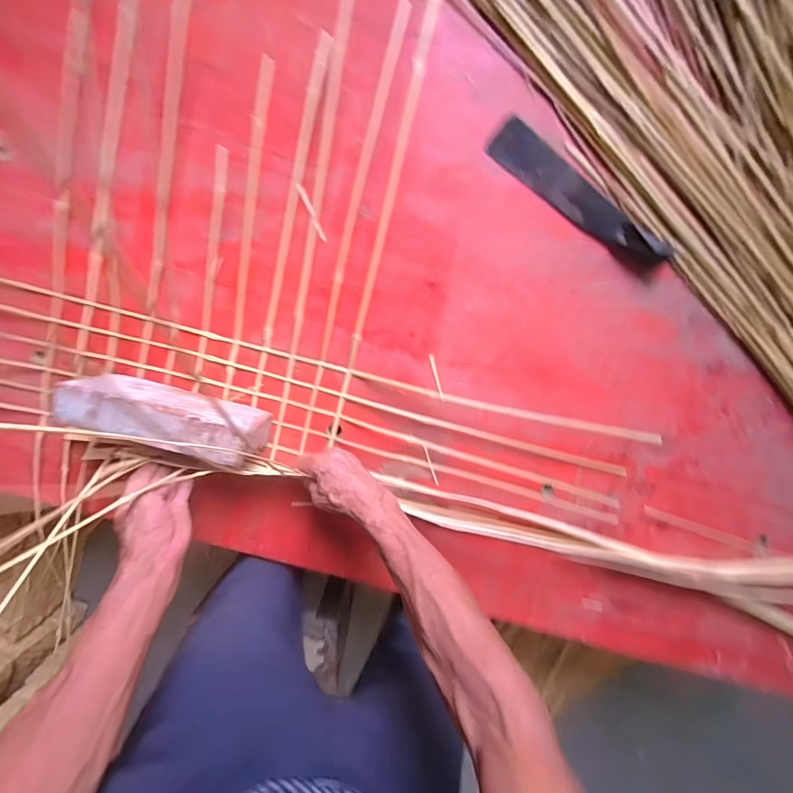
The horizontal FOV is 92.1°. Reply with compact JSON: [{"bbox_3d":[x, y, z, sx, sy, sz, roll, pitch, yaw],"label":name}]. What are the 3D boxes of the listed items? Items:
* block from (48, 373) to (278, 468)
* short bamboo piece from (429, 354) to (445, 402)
[{"bbox_3d":[-0.286,0.025,0.505,0.224,0.114,0.058,15,99,-4],"label":"block"},{"bbox_3d":[0.058,-0.027,0.551,0.007,0.004,0.070,-14,99,4],"label":"short bamboo piece"}]

